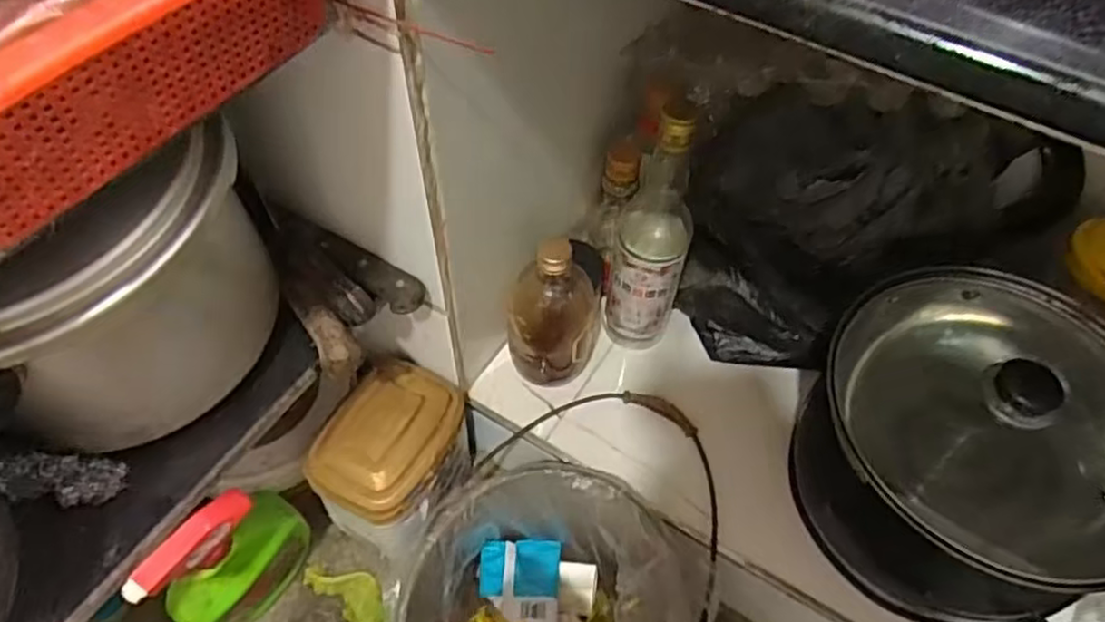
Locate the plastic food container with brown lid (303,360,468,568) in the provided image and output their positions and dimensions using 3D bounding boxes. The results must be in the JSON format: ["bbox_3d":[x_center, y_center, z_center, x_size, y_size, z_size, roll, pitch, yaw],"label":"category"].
[{"bbox_3d":[-0.155,0.152,0.698,0.105,0.168,0.143,24,57,14],"label":"plastic food container with brown lid"}]

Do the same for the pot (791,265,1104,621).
[{"bbox_3d":[0.348,0.116,0.584,0.260,0.196,0.241,1,55,-2],"label":"pot"}]

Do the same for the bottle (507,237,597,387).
[{"bbox_3d":[0.001,0.002,0.646,0.082,0.183,0.057,0,55,-2],"label":"bottle"}]

